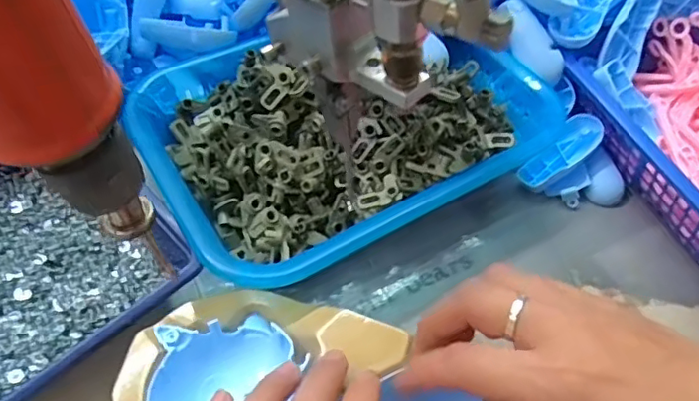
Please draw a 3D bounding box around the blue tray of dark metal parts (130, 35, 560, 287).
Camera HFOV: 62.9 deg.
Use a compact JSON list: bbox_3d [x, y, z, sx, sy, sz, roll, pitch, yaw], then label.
[{"bbox_3d":[0.002,-0.053,0.392,0.270,0.070,0.185,-21,59,-18],"label":"blue tray of dark metal parts"}]

